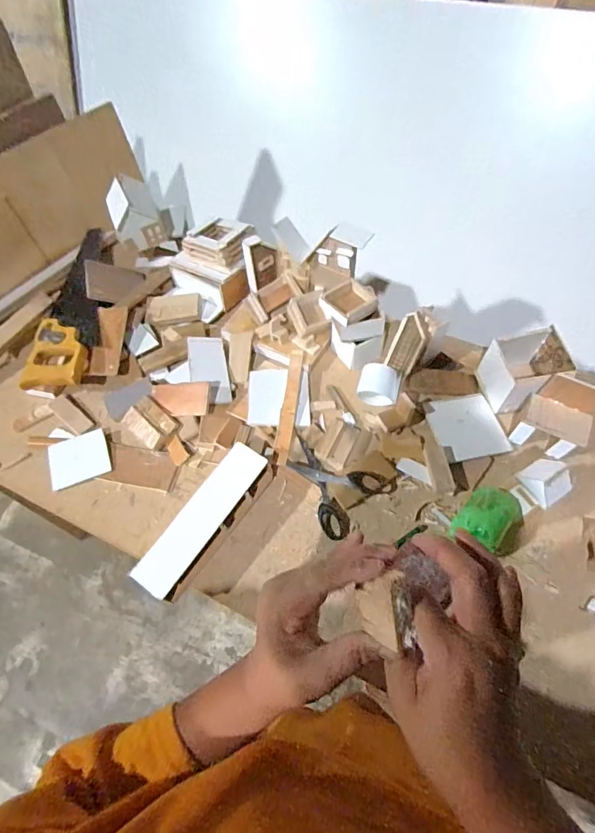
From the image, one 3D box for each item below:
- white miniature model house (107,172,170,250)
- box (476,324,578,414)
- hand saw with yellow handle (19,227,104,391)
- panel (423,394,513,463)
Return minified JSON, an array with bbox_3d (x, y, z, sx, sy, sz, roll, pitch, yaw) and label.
[{"bbox_3d":[-0.282,-0.352,0.731,0.083,0.081,0.083,-20,59,-9],"label":"white miniature model house"},{"bbox_3d":[0.330,-0.066,0.617,0.094,0.082,0.086,-12,59,-4],"label":"box"},{"bbox_3d":[-0.367,-0.202,0.737,0.114,0.048,0.380,1,58,3],"label":"hand saw with yellow handle"},{"bbox_3d":[0.245,0.014,0.615,0.095,0.011,0.102,-13,59,-5],"label":"panel"}]

